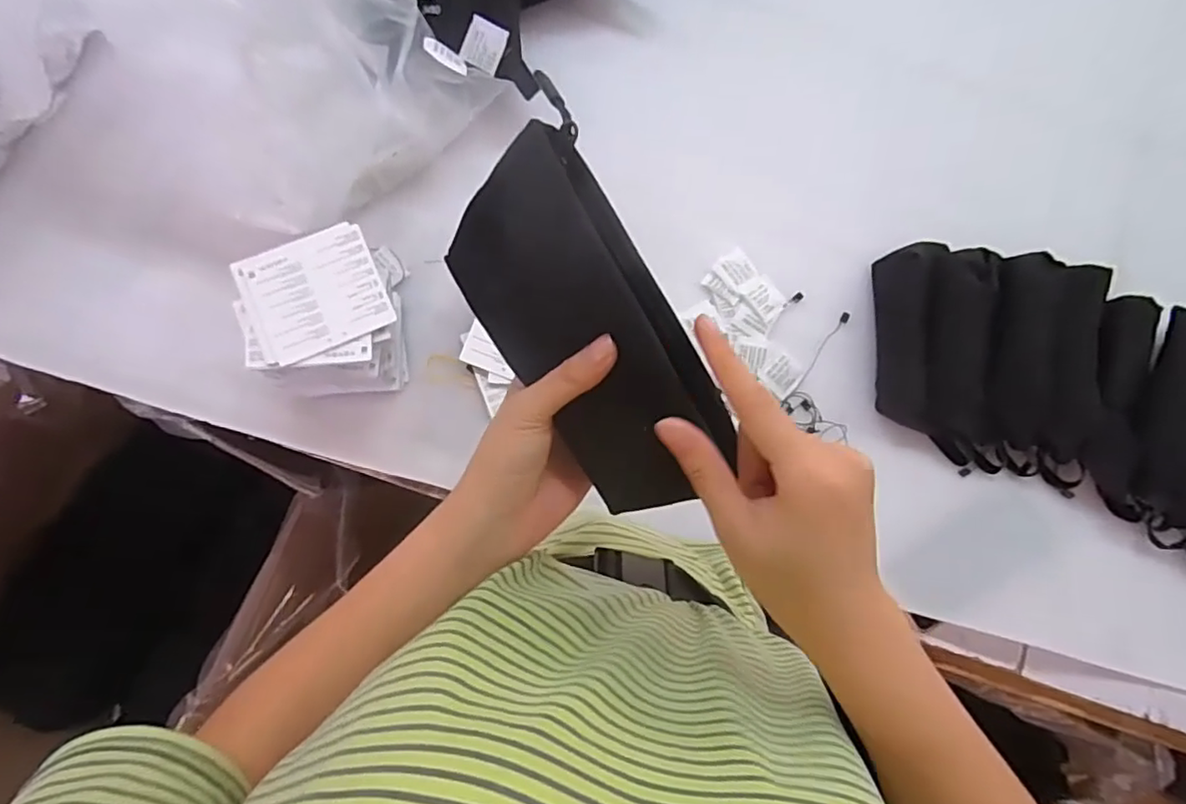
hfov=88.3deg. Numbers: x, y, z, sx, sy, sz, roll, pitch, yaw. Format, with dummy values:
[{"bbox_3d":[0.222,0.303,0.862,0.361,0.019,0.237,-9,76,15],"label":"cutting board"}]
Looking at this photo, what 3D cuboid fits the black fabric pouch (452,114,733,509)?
[{"bbox_3d":[-0.002,-0.029,0.291,0.085,0.016,0.177,-25,102,25],"label":"black fabric pouch"}]

